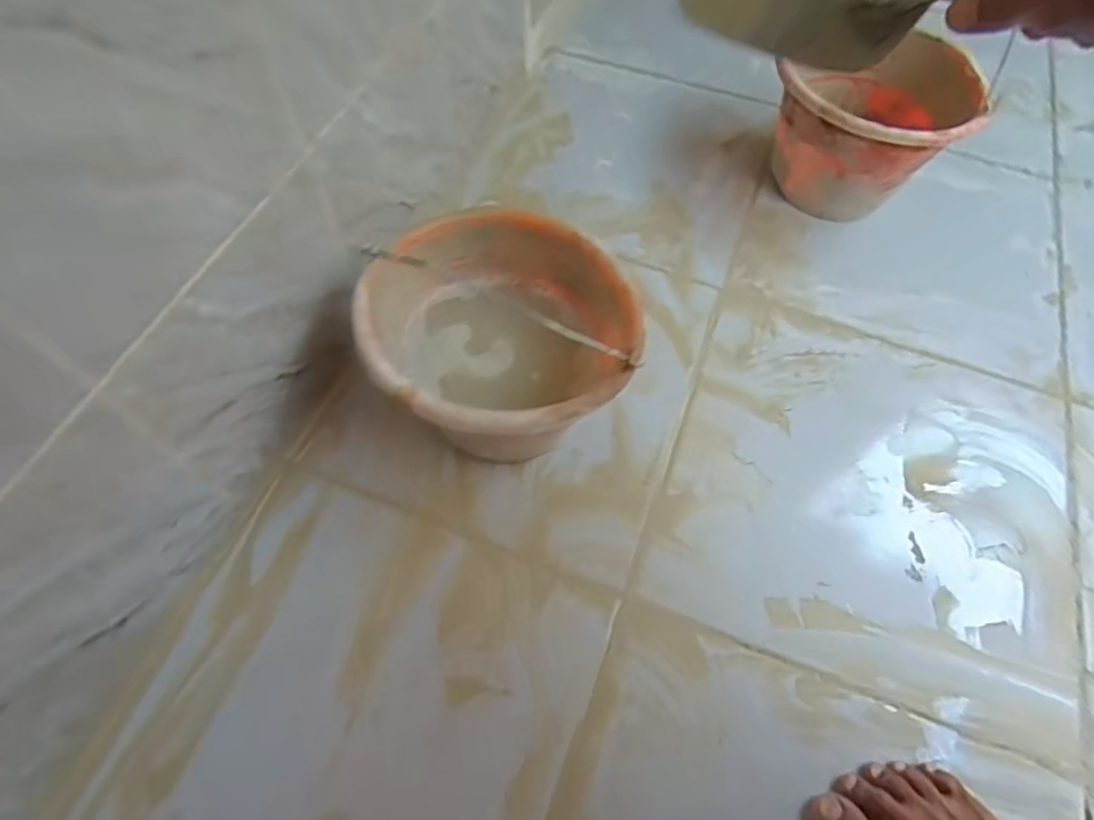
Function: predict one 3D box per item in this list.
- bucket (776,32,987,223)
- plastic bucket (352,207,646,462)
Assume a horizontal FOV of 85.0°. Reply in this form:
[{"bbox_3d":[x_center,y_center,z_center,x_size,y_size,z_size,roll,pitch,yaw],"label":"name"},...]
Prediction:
[{"bbox_3d":[0.406,-0.344,0.758,0.188,0.163,0.209,41,67,18],"label":"bucket"},{"bbox_3d":[-0.045,-0.048,0.574,0.222,0.162,0.227,0,60,-1],"label":"plastic bucket"}]

